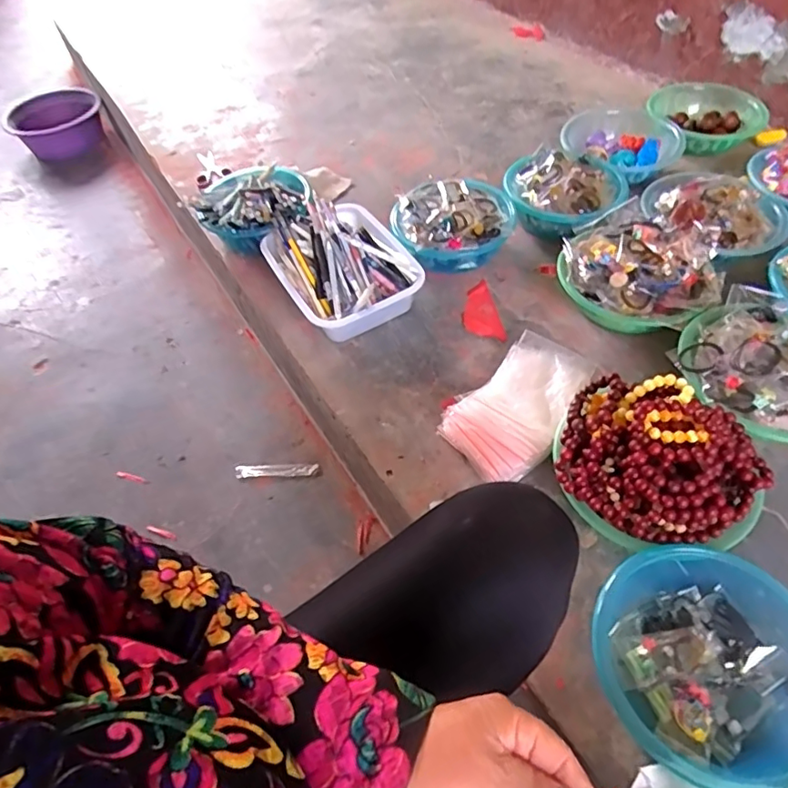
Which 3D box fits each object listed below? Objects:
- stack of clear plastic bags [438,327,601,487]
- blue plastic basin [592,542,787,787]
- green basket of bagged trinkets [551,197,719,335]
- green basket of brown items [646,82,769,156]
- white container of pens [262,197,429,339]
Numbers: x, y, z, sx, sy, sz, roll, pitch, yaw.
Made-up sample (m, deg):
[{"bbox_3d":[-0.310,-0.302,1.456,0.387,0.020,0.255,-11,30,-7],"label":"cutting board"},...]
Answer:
[{"bbox_3d":[0.184,0.015,0.788,0.142,0.071,0.244,36,63,27],"label":"stack of clear plastic bags"},{"bbox_3d":[0.344,0.276,0.574,0.240,0.080,0.220,-2,54,3],"label":"blue plastic basin"},{"bbox_3d":[0.392,-0.189,0.887,0.192,0.112,0.236,-39,60,-23],"label":"green basket of bagged trinkets"},{"bbox_3d":[0.683,-0.612,1.218,0.237,0.068,0.216,-5,54,0],"label":"green basket of brown items"},{"bbox_3d":[-0.095,-0.233,0.963,0.216,0.107,0.289,-27,56,-16],"label":"white container of pens"}]

